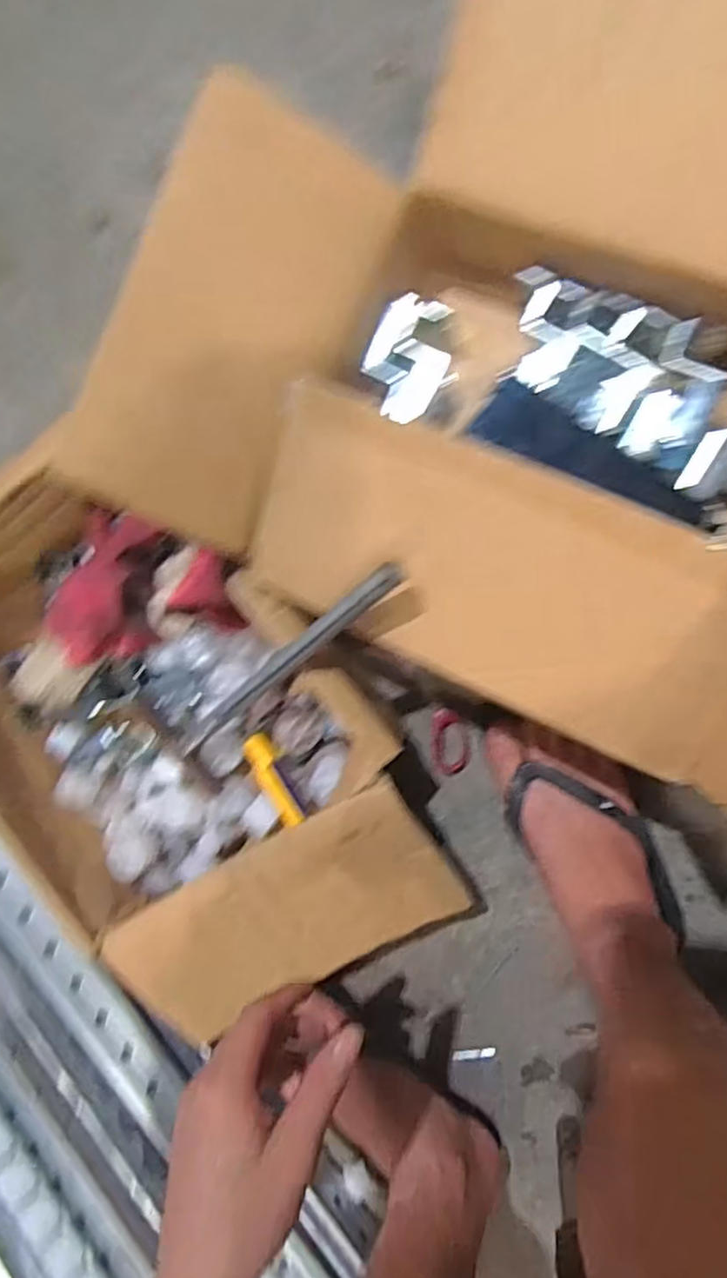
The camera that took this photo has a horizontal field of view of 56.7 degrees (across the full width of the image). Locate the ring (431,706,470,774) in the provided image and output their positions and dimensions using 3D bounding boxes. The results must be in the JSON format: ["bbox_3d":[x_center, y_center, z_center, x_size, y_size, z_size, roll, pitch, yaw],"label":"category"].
[{"bbox_3d":[0.074,0.088,0.577,0.032,0.004,0.055,-4,89,10],"label":"ring"}]

